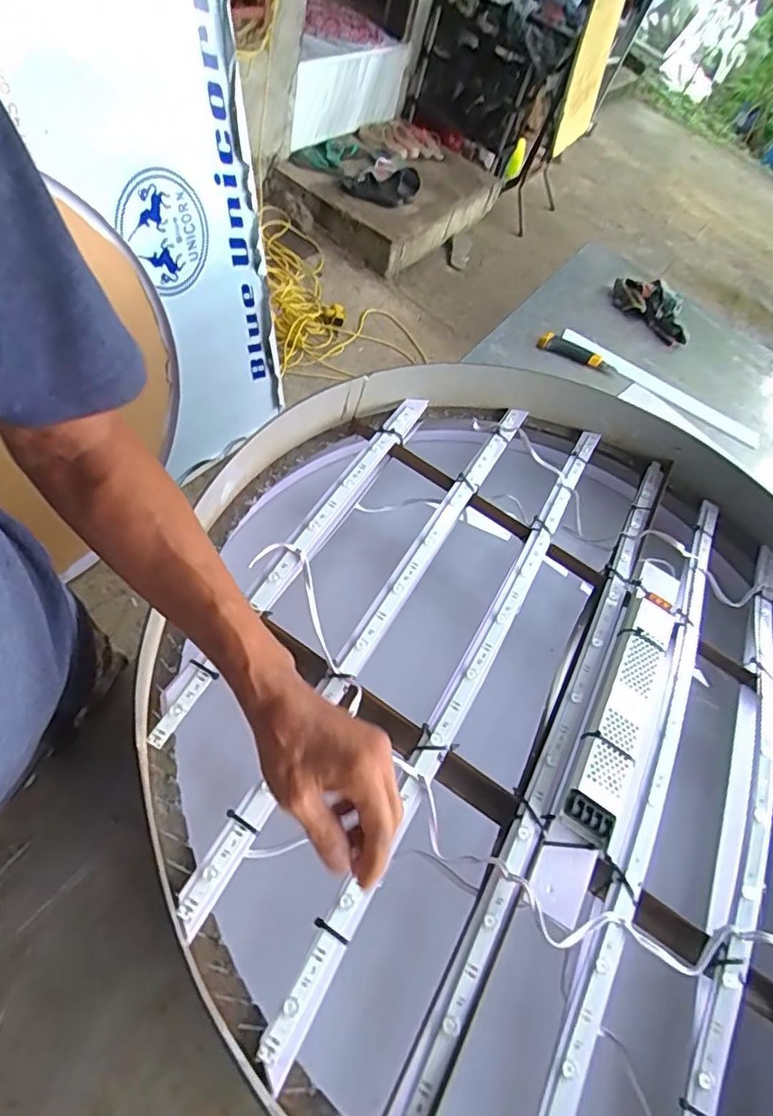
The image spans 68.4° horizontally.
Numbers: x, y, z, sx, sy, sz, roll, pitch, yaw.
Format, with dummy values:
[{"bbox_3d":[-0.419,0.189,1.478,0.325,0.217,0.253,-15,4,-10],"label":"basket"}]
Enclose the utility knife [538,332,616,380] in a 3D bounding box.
[{"bbox_3d":[0.386,-0.411,1.146,0.166,0.032,0.021,22,47,-5],"label":"utility knife"}]

